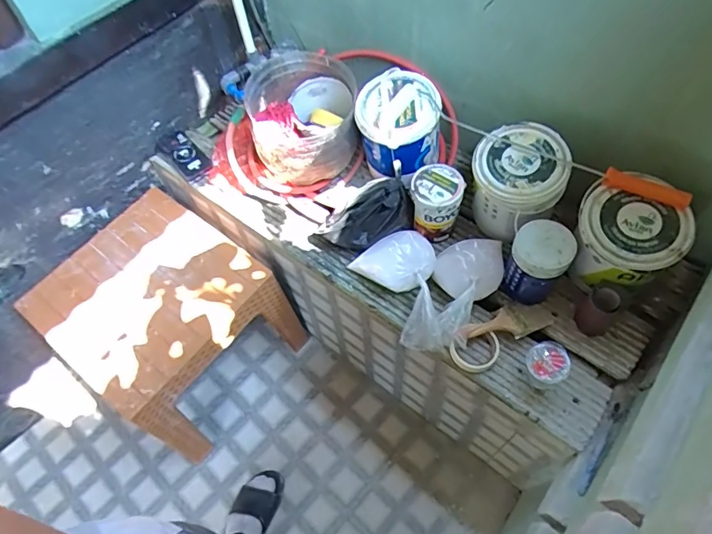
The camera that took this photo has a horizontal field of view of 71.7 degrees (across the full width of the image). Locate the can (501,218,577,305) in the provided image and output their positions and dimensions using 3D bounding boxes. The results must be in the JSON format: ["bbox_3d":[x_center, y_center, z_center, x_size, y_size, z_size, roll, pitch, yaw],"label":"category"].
[{"bbox_3d":[0.357,-0.005,0.981,0.106,0.167,0.100,-1,60,2],"label":"can"}]

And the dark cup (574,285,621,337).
[{"bbox_3d":[0.475,0.085,0.962,0.069,0.104,0.061,35,68,20],"label":"dark cup"}]

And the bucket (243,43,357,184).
[{"bbox_3d":[-0.123,-0.356,1.175,0.236,0.202,0.273,-10,60,-3],"label":"bucket"}]

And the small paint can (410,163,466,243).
[{"bbox_3d":[0.175,-0.141,1.083,0.104,0.149,0.109,-1,60,2],"label":"small paint can"}]

